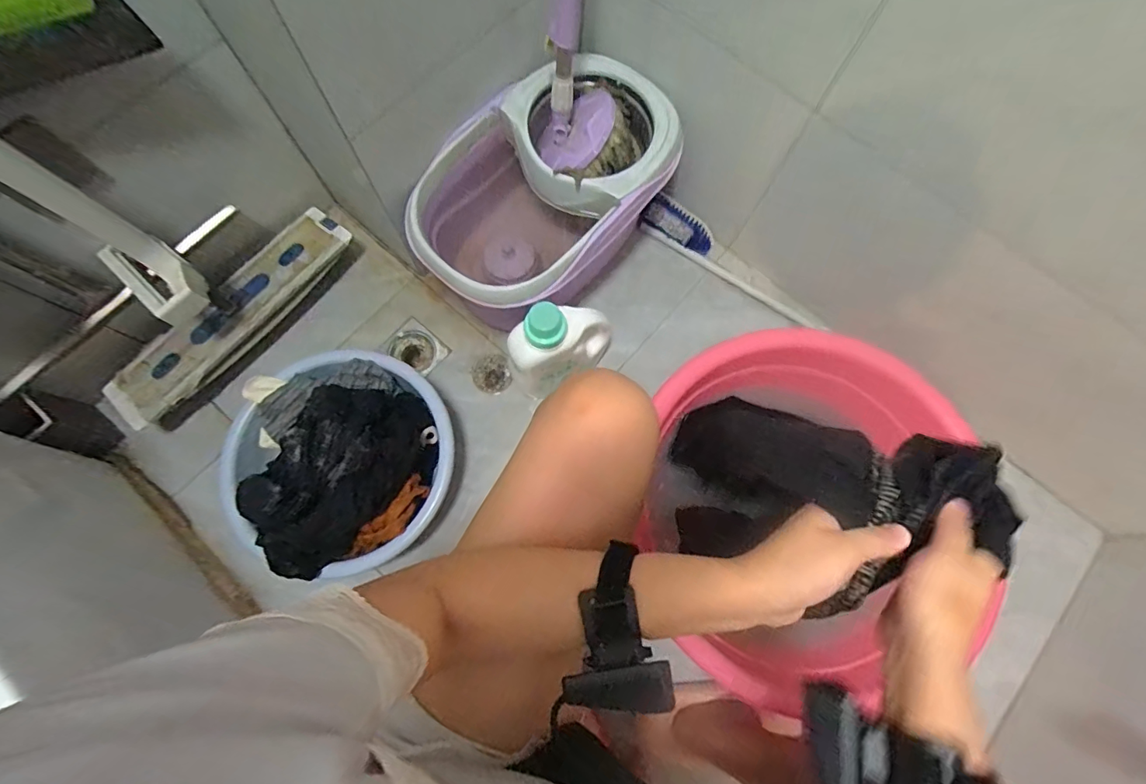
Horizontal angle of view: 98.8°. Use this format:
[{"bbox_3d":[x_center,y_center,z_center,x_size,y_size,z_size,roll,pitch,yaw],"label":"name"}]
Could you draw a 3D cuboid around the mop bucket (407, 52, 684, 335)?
[{"bbox_3d":[-0.045,-0.286,0.780,0.265,0.209,0.414,39,77,8],"label":"mop bucket"}]

